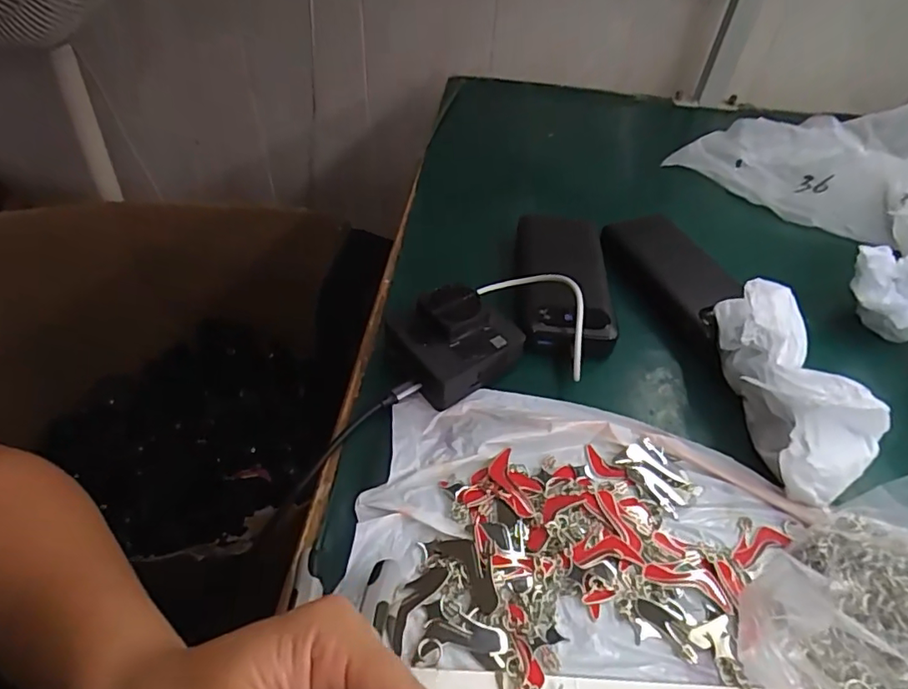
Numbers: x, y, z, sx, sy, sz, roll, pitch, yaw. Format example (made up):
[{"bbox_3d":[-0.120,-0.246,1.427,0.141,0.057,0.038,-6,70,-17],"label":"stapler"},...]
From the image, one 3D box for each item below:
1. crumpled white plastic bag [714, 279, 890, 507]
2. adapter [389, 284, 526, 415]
[{"bbox_3d":[0.225,0.025,0.359,0.063,0.069,0.140,1,46,-4],"label":"crumpled white plastic bag"},{"bbox_3d":[0.002,-0.005,0.388,0.081,0.042,0.068,-24,52,-25],"label":"adapter"}]

